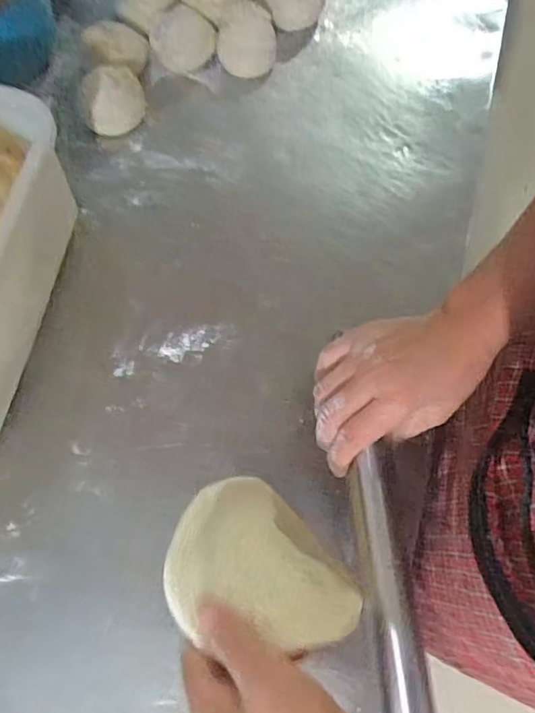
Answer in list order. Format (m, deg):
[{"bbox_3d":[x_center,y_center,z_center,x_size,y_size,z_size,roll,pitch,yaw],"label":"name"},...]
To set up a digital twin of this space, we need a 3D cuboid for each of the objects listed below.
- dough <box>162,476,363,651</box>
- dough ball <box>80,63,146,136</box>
[{"bbox_3d":[-0.001,0.135,0.344,0.122,0.131,0.027,37,113,27],"label":"dough"},{"bbox_3d":[-0.149,-0.248,0.507,0.059,0.048,0.052,-25,76,-8],"label":"dough ball"}]

